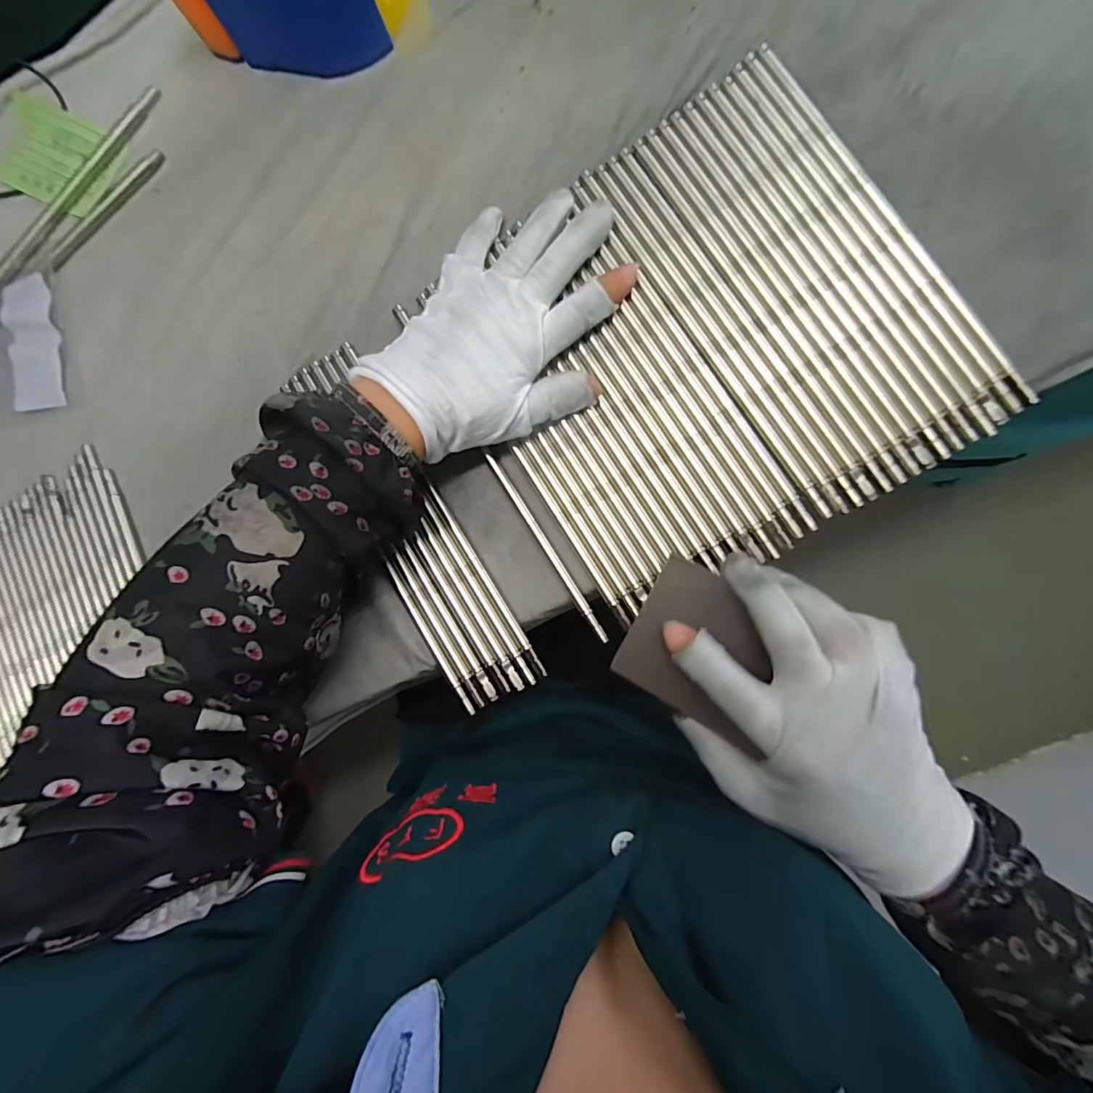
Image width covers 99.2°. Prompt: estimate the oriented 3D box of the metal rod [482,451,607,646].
[{"bbox_3d":[0.000,0.000,0.270,0.006,0.005,0.125,-33,84,8],"label":"metal rod"}]

